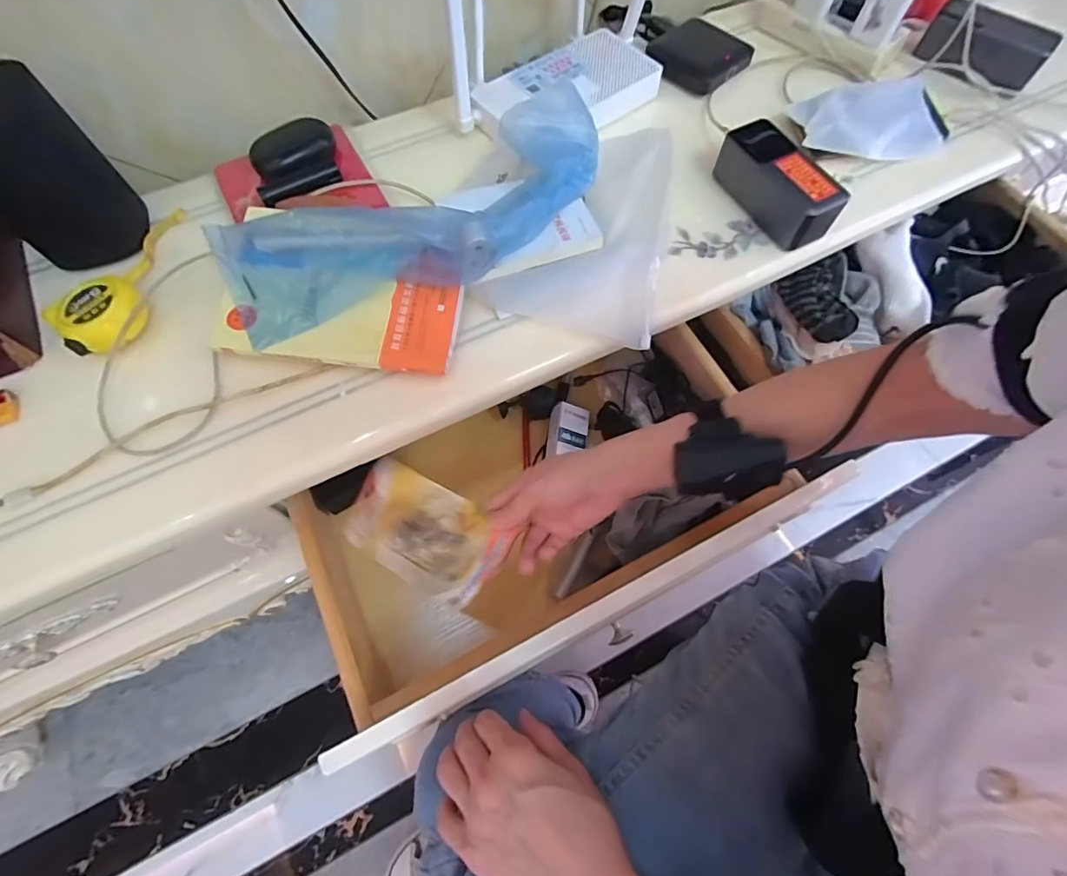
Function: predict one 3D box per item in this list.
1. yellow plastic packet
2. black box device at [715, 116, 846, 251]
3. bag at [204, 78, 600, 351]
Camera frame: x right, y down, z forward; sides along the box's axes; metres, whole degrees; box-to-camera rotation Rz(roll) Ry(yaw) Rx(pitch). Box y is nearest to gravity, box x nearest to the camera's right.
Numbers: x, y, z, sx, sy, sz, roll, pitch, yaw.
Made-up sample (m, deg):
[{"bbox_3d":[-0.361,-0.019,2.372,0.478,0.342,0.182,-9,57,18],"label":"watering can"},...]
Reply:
[{"bbox_3d":[-0.101,0.079,0.435,0.158,0.014,0.084,21,73,28],"label":"yellow plastic packet"},{"bbox_3d":[0.247,-0.250,0.499,0.049,0.056,0.140,-27,68,-11],"label":"black box device"},{"bbox_3d":[-0.096,-0.192,0.442,0.356,0.074,0.142,-23,67,-9],"label":"bag"}]

